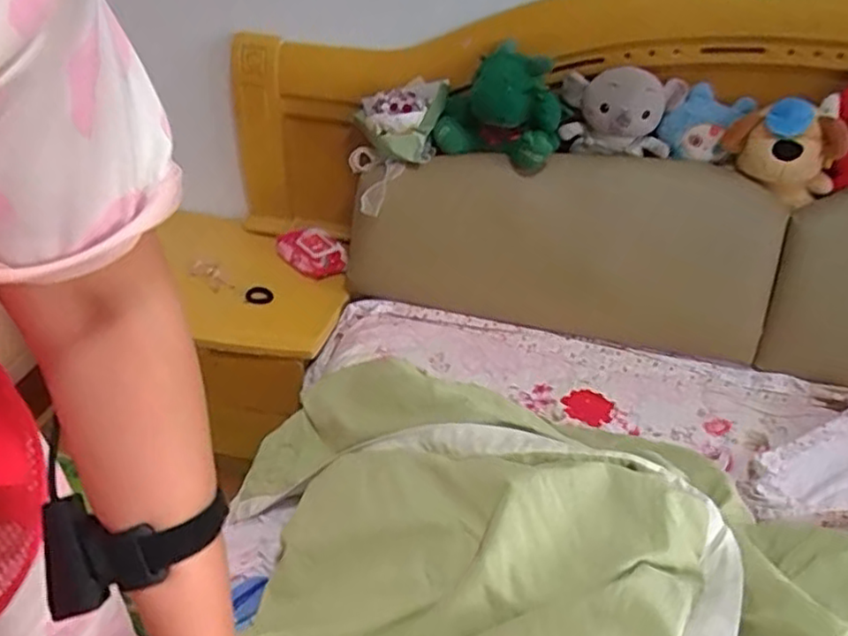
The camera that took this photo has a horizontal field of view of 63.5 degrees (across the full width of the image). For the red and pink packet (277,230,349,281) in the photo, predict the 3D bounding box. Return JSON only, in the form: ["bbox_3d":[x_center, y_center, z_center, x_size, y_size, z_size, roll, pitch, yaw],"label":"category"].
[{"bbox_3d":[-0.243,-0.140,1.475,0.082,0.076,0.177,-27,44,-35],"label":"red and pink packet"}]

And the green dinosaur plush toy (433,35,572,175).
[{"bbox_3d":[0.126,-0.374,1.190,0.212,0.192,0.101,24,40,29],"label":"green dinosaur plush toy"}]

